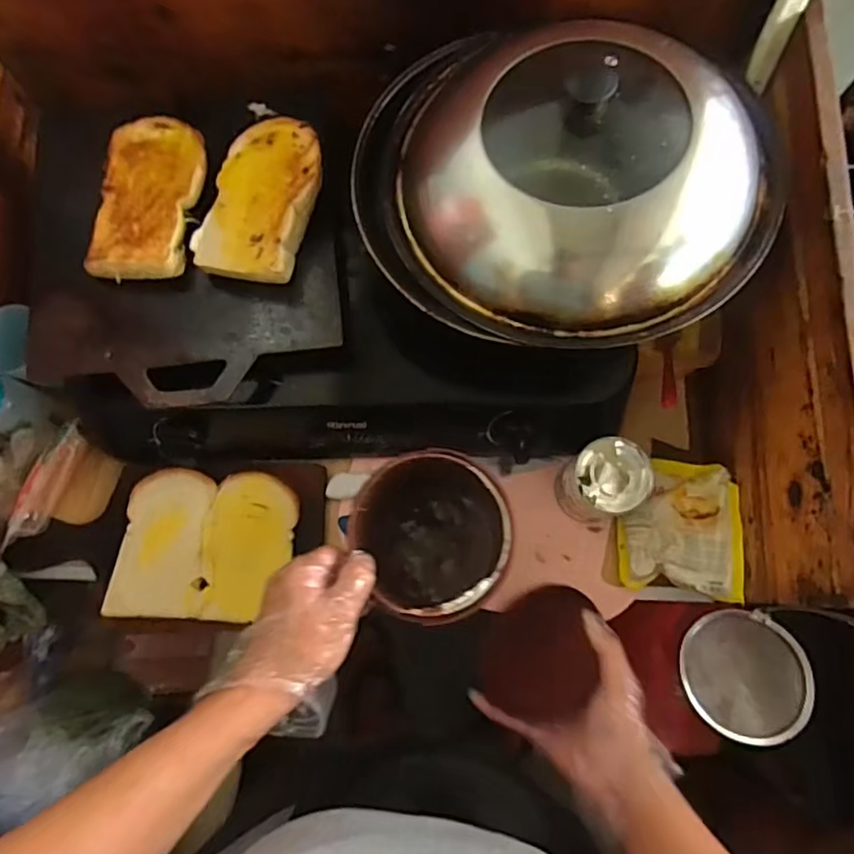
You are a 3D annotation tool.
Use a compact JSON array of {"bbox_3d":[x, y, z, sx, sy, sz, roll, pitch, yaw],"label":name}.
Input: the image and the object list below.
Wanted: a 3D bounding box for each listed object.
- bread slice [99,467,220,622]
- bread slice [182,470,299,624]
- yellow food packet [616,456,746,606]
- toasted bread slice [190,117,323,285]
[{"bbox_3d":[-0.274,0.120,0.635,0.092,0.012,0.150,3,76,3],"label":"bread slice"},{"bbox_3d":[-0.190,0.126,0.639,0.089,0.013,0.152,9,77,4],"label":"bread slice"},{"bbox_3d":[0.262,0.103,0.629,0.116,0.013,0.133,-1,73,33],"label":"yellow food packet"},{"bbox_3d":[-0.153,-0.209,0.561,0.094,0.027,0.154,16,77,6],"label":"toasted bread slice"}]

